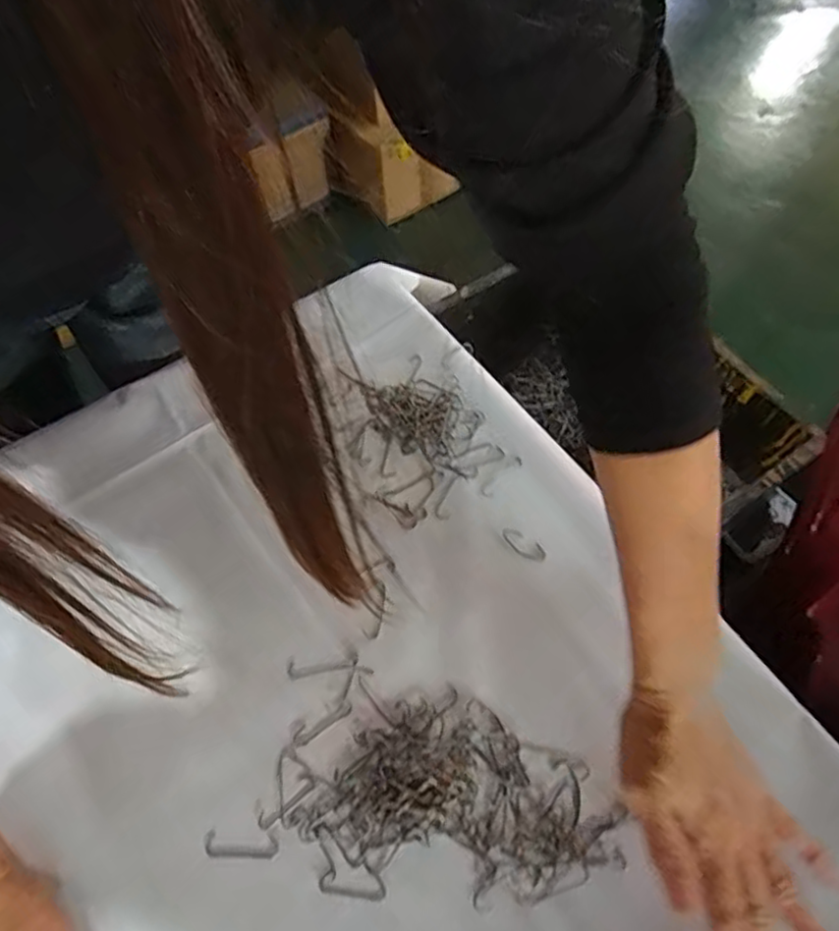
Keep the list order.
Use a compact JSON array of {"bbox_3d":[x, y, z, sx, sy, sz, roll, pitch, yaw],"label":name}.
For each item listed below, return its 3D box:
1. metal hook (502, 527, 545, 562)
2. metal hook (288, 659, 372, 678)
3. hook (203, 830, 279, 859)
[{"bbox_3d":[0.076,0.058,0.493,0.036,0.004,0.015,26,63,16],"label":"metal hook"},{"bbox_3d":[-0.060,0.136,0.448,0.056,0.004,0.011,1,59,3],"label":"metal hook"},{"bbox_3d":[-0.106,0.225,0.399,0.045,0.004,0.013,2,59,3],"label":"hook"}]

